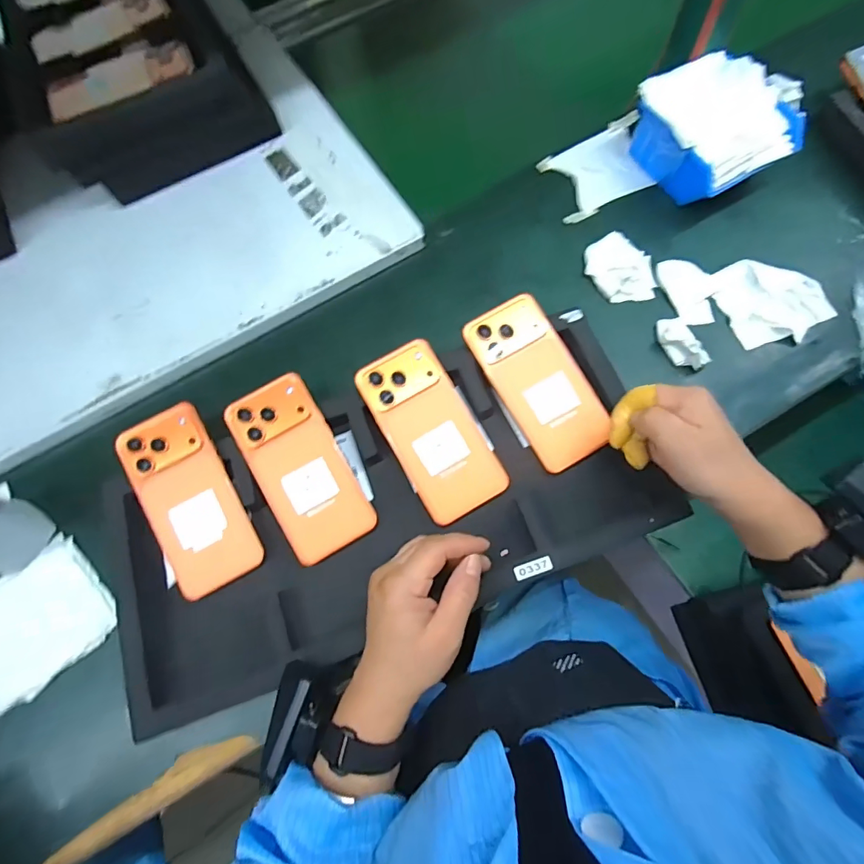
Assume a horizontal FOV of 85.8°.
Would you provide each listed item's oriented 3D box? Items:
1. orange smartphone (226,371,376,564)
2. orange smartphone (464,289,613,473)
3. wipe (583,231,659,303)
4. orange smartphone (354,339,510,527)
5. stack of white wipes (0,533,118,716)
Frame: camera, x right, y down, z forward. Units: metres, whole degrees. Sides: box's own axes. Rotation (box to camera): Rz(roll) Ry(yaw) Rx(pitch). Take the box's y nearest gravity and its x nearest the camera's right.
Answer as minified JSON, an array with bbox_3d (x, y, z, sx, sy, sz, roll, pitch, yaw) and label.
[{"bbox_3d":[-0.118,0.032,0.417,0.077,0.007,0.160,-29,84,-9],"label":"orange smartphone"},{"bbox_3d":[0.101,-0.048,0.435,0.078,0.010,0.160,-28,82,-7],"label":"orange smartphone"},{"bbox_3d":[0.202,-0.181,0.492,0.066,0.019,0.083,-7,69,2],"label":"wipe"},{"bbox_3d":[0.000,-0.004,0.422,0.079,0.018,0.160,-29,75,-7],"label":"orange smartphone"},{"bbox_3d":[-0.355,0.169,0.410,0.124,0.011,0.107,-41,72,-11],"label":"stack of white wipes"}]

